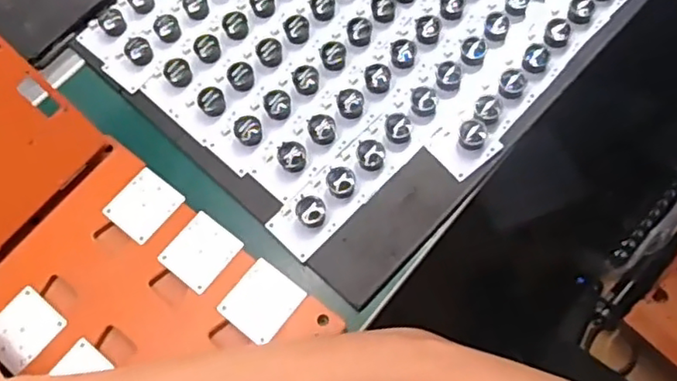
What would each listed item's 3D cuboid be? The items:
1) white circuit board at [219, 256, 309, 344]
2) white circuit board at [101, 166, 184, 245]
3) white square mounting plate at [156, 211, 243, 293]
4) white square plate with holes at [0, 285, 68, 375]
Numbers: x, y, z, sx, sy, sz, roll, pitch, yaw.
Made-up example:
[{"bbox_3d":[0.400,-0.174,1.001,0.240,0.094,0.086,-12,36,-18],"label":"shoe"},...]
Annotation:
[{"bbox_3d":[-0.054,0.078,0.436,0.044,0.004,0.049,36,75,17],"label":"white circuit board"},{"bbox_3d":[-0.148,0.011,0.473,0.044,0.004,0.048,35,73,16],"label":"white circuit board"},{"bbox_3d":[-0.101,0.044,0.454,0.044,0.004,0.048,36,73,16],"label":"white square mounting plate"},{"bbox_3d":[-0.224,0.097,0.439,0.044,0.004,0.046,40,74,17],"label":"white square plate with holes"}]

